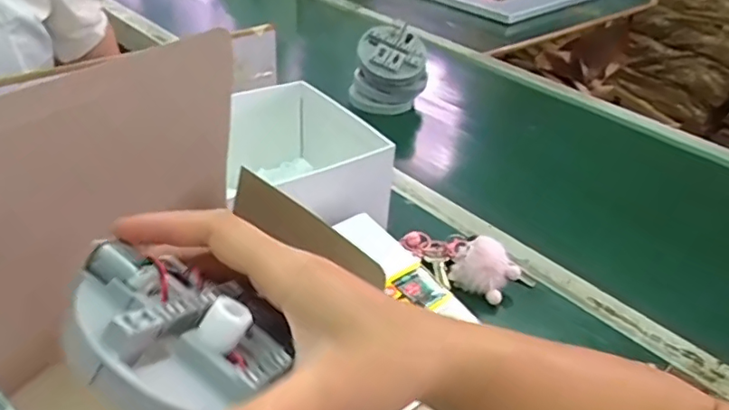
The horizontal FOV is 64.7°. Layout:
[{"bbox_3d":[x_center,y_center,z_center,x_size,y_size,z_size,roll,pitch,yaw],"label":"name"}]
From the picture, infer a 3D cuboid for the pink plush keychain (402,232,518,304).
[{"bbox_3d":[0.095,0.047,0.579,0.053,0.042,0.125,-23,44,-34],"label":"pink plush keychain"}]

